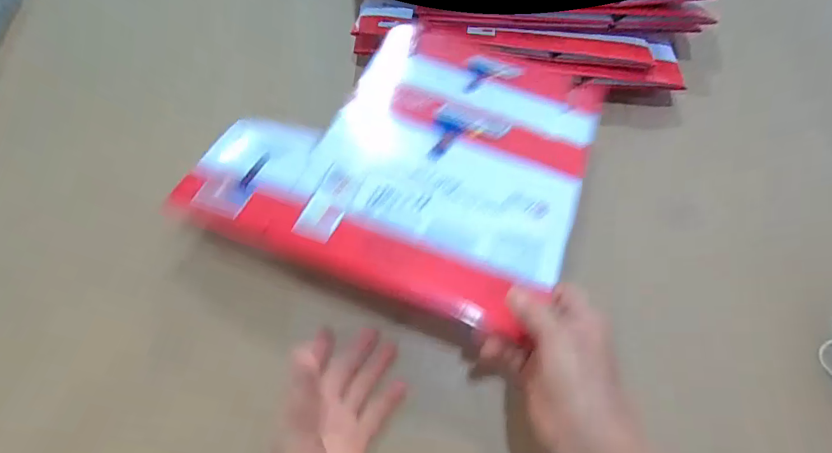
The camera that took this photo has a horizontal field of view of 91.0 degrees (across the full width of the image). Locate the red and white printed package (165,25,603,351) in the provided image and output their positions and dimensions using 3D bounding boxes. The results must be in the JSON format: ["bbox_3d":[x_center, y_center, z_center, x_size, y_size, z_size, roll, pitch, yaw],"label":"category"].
[{"bbox_3d":[-0.007,-0.083,0.393,0.325,0.029,0.299,19,64,14],"label":"red and white printed package"}]

